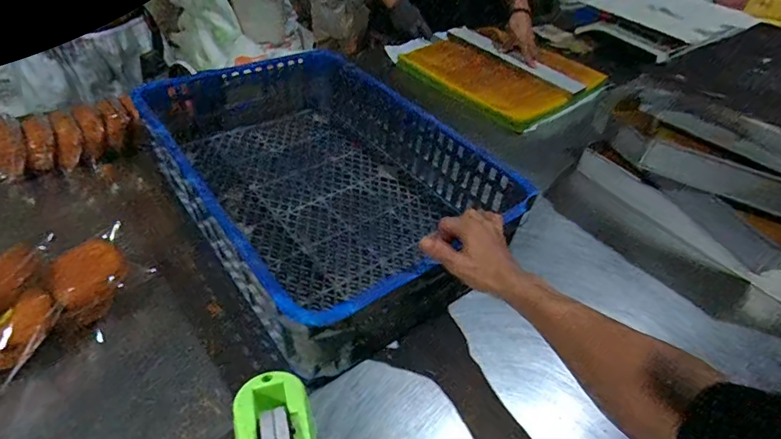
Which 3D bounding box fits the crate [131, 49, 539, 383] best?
[{"bbox_3d":[-0.133,-0.089,0.785,0.417,0.133,0.655,-24,52,-29],"label":"crate"}]

